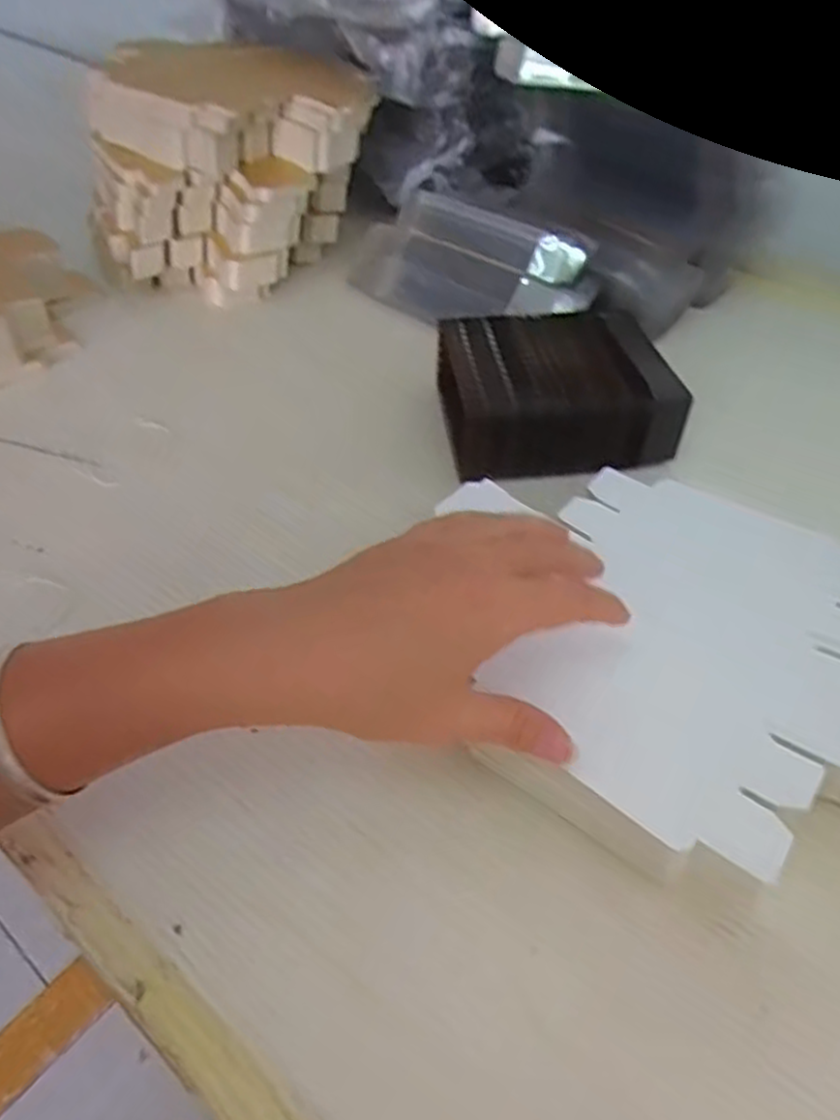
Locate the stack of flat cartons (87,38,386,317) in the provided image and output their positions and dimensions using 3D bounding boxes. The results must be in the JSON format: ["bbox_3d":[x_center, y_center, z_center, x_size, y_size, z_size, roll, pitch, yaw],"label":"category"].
[{"bbox_3d":[-0.162,-0.334,0.625,0.232,0.120,0.222,-13,48,-13],"label":"stack of flat cartons"}]

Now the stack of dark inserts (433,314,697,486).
[{"bbox_3d":[0.083,-0.107,0.473,0.140,0.050,0.121,-7,48,-6],"label":"stack of dark inserts"}]

